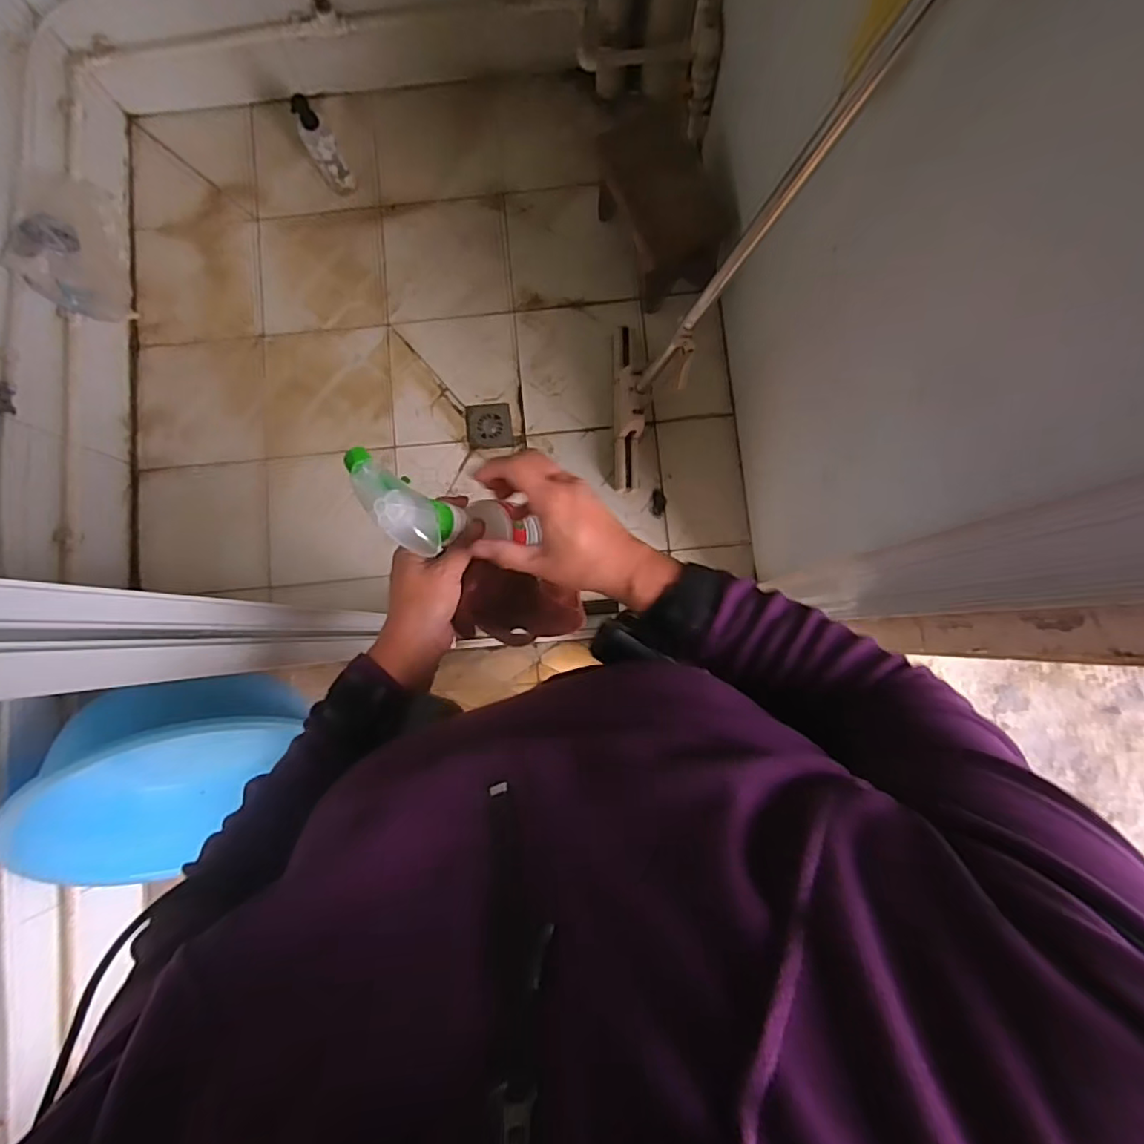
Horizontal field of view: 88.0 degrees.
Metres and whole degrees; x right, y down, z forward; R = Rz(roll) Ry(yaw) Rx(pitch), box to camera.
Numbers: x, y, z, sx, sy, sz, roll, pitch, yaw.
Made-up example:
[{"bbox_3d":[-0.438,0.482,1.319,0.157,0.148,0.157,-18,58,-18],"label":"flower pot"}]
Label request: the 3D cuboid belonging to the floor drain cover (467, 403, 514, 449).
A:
[{"bbox_3d":[-0.195,-0.346,1.408,0.104,0.010,0.103,-4,84,0],"label":"floor drain cover"}]

